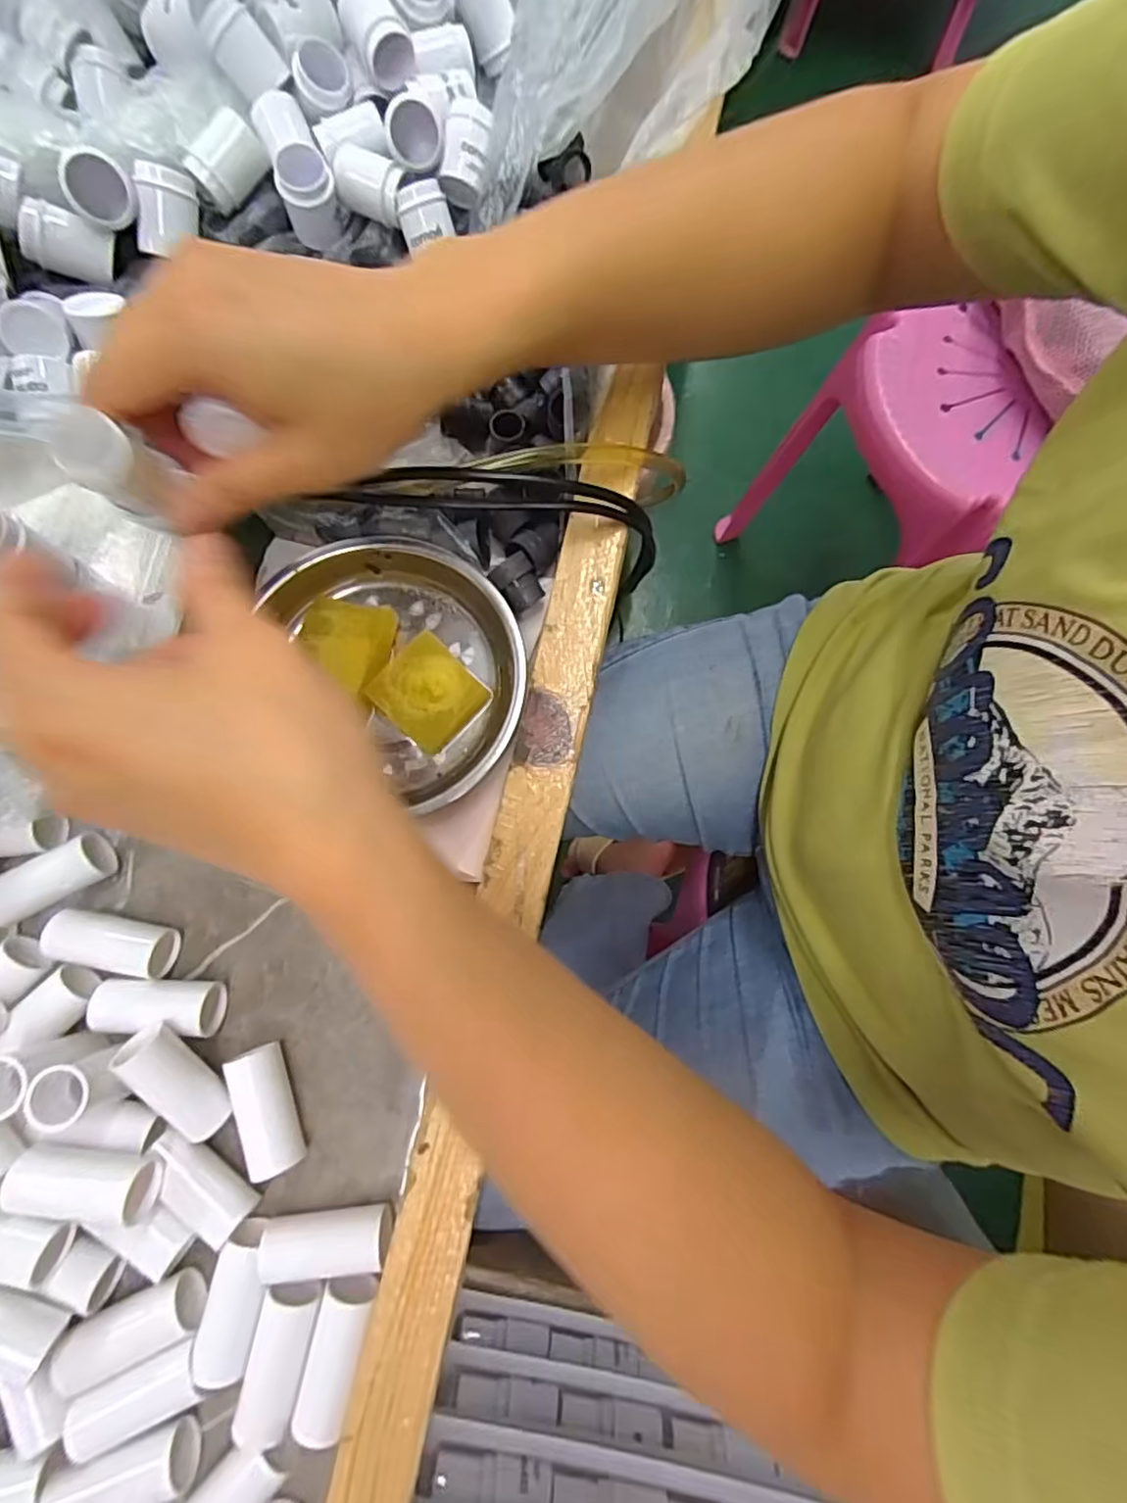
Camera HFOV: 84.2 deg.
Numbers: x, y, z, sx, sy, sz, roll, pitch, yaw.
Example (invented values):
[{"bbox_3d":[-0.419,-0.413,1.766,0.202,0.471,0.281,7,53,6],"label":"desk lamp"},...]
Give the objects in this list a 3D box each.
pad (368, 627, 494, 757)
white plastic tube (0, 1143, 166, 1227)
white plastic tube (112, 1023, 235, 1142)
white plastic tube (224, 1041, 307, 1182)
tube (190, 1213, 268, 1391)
[{"bbox_3d":[-0.061,-0.026,0.288,0.045,0.012,0.040,41,80,7],"label":"pad"},{"bbox_3d":[-0.176,0.158,0.228,0.051,0.020,0.019,7,78,0],"label":"white plastic tube"},{"bbox_3d":[-0.151,0.130,0.242,0.020,0.020,0.048,-36,103,-8],"label":"white plastic tube"},{"bbox_3d":[-0.118,0.143,0.251,0.019,0.022,0.045,-18,79,-5],"label":"white plastic tube"},{"bbox_3d":[-0.126,0.207,0.239,0.022,0.019,0.048,4,78,0],"label":"tube"}]

